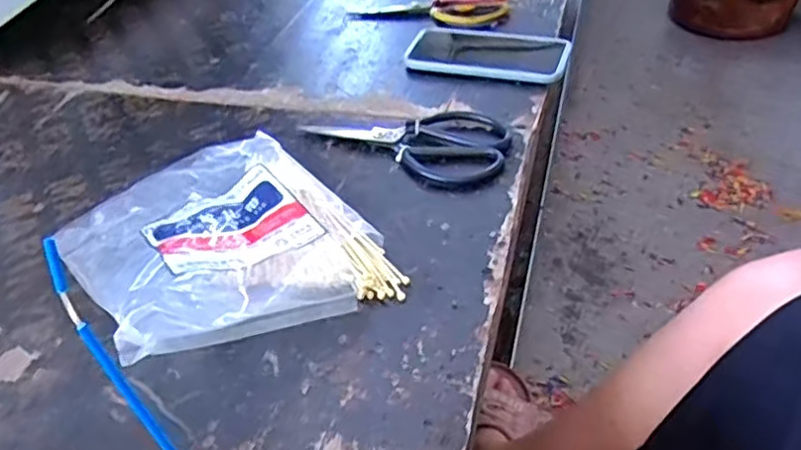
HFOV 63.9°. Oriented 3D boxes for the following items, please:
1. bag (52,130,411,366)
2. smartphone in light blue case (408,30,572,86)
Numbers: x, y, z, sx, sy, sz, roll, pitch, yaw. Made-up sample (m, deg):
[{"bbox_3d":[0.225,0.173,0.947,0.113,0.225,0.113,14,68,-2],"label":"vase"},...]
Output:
[{"bbox_3d":[-0.146,-0.002,0.493,0.200,0.068,0.248,-29,47,-21],"label":"bag"},{"bbox_3d":[0.093,-0.189,0.703,0.174,0.014,0.096,9,45,18],"label":"smartphone in light blue case"}]

